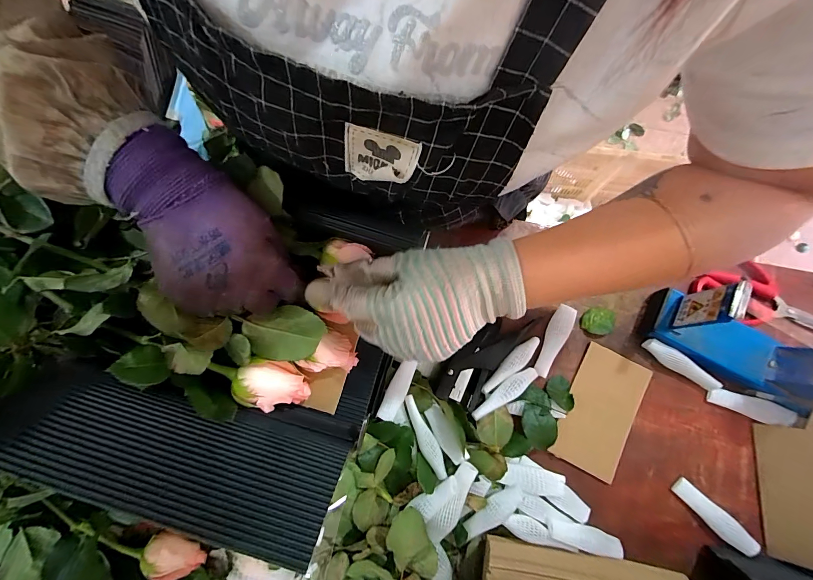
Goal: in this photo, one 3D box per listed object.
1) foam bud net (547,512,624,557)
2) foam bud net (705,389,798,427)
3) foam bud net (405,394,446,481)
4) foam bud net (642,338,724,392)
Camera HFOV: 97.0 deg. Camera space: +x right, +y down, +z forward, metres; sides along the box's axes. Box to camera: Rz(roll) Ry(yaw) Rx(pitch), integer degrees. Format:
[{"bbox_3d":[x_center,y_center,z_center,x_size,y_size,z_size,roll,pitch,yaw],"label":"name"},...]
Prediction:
[{"bbox_3d":[0.187,0.259,0.378,0.087,0.009,0.026,25,42,-5],"label":"foam bud net"},{"bbox_3d":[0.398,0.137,0.420,0.082,0.028,0.024,16,79,3],"label":"foam bud net"},{"bbox_3d":[0.019,0.155,0.383,0.018,0.016,0.086,-28,80,-6],"label":"foam bud net"},{"bbox_3d":[0.325,0.088,0.425,0.090,0.022,0.015,33,80,6],"label":"foam bud net"}]

